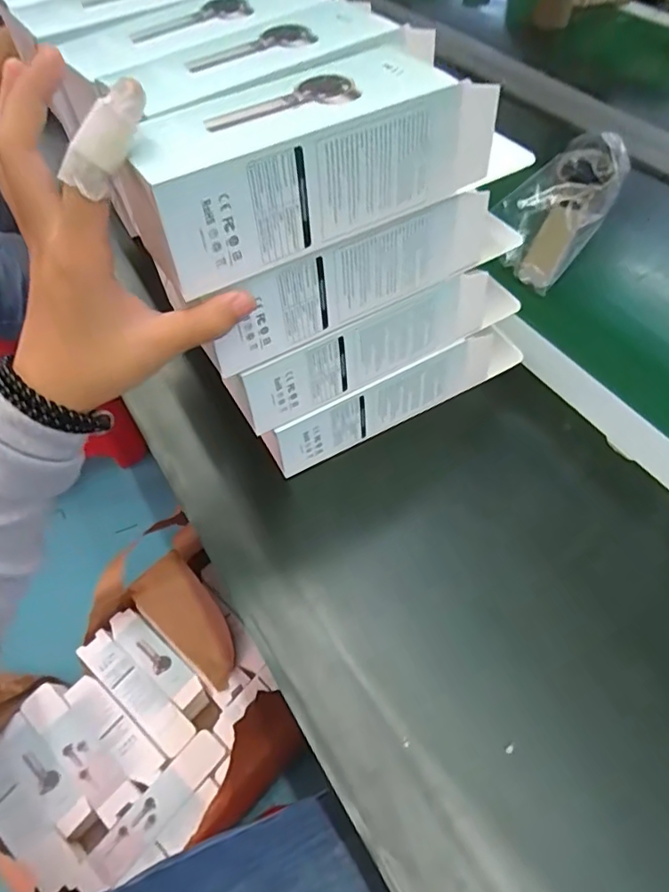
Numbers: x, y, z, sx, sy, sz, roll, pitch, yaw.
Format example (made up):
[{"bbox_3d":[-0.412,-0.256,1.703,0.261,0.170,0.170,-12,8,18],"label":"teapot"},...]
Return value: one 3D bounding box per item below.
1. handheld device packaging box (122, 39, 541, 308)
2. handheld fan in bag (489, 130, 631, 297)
[{"bbox_3d":[-0.001,-0.153,0.283,0.218,0.061,0.065,-26,59,-19],"label":"handheld device packaging box"},{"bbox_3d":[0.223,-0.239,0.555,0.090,0.034,0.179,29,81,20],"label":"handheld fan in bag"}]

